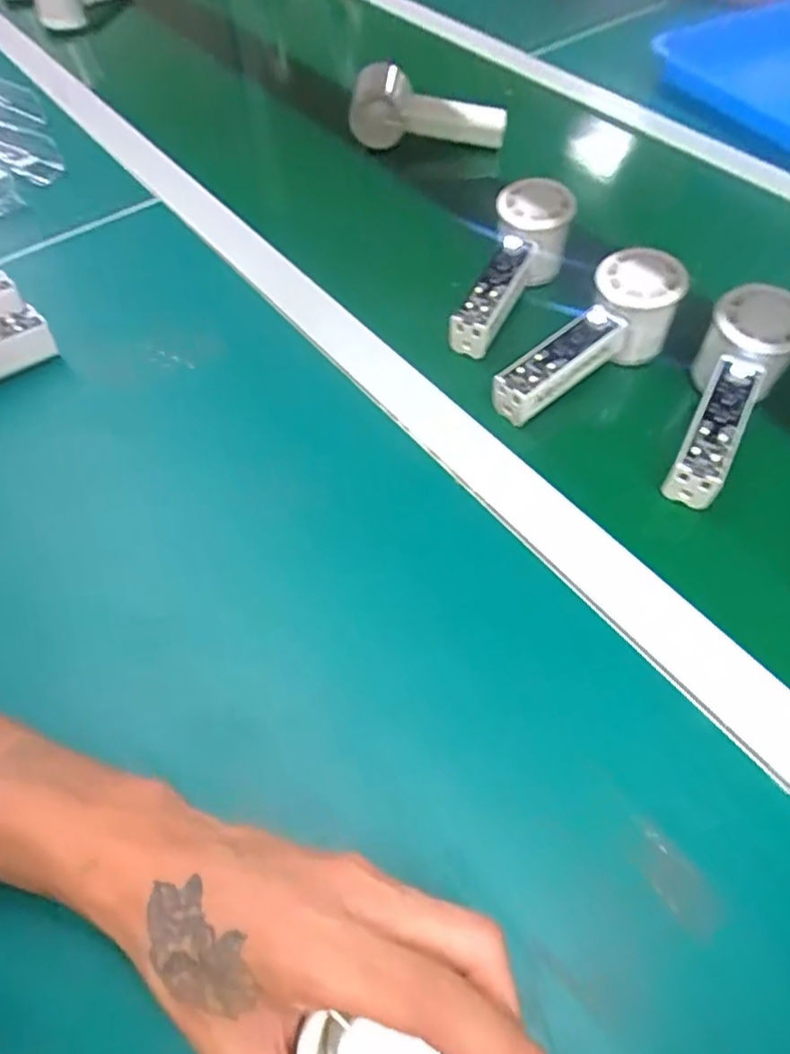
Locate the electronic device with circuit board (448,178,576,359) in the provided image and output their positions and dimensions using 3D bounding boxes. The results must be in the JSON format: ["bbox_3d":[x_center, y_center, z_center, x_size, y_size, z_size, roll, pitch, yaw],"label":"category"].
[{"bbox_3d":[0.090,-0.195,0.474,0.053,0.055,0.151,17,57,13],"label":"electronic device with circuit board"}]

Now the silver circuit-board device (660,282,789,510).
[{"bbox_3d":[0.212,-0.083,0.403,0.054,0.042,0.156,24,72,17],"label":"silver circuit-board device"}]

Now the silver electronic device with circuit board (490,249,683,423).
[{"bbox_3d":[0.133,-0.126,0.428,0.153,0.054,0.050,-38,62,-23],"label":"silver electronic device with circuit board"}]

